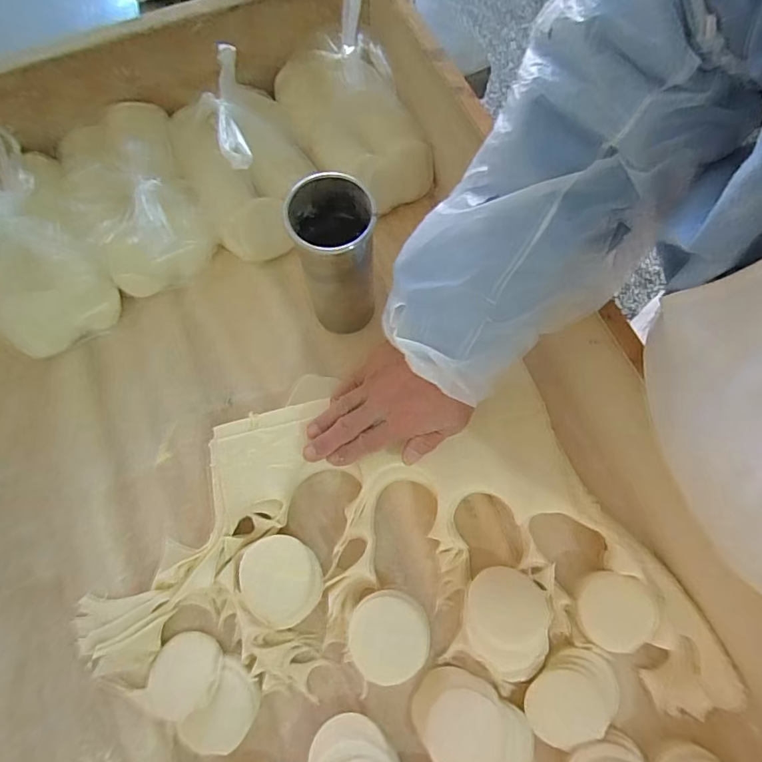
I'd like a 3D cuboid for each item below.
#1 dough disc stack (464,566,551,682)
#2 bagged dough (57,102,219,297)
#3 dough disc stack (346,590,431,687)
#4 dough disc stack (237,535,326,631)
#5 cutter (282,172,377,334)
[{"bbox_3d":[0.100,0.193,0.386,0.067,0.028,0.079,11,71,4],"label":"dough disc stack"},{"bbox_3d":[-0.246,-0.185,0.492,0.113,0.081,0.188,-22,72,-8],"label":"bagged dough"},{"bbox_3d":[0.006,0.204,0.388,0.061,0.024,0.064,6,71,2],"label":"dough disc stack"},{"bbox_3d":[-0.082,0.163,0.395,0.065,0.032,0.064,34,74,11],"label":"dough disc stack"},{"bbox_3d":[-0.039,-0.097,0.418,0.066,0.157,0.071,-3,71,-1],"label":"cutter"}]

